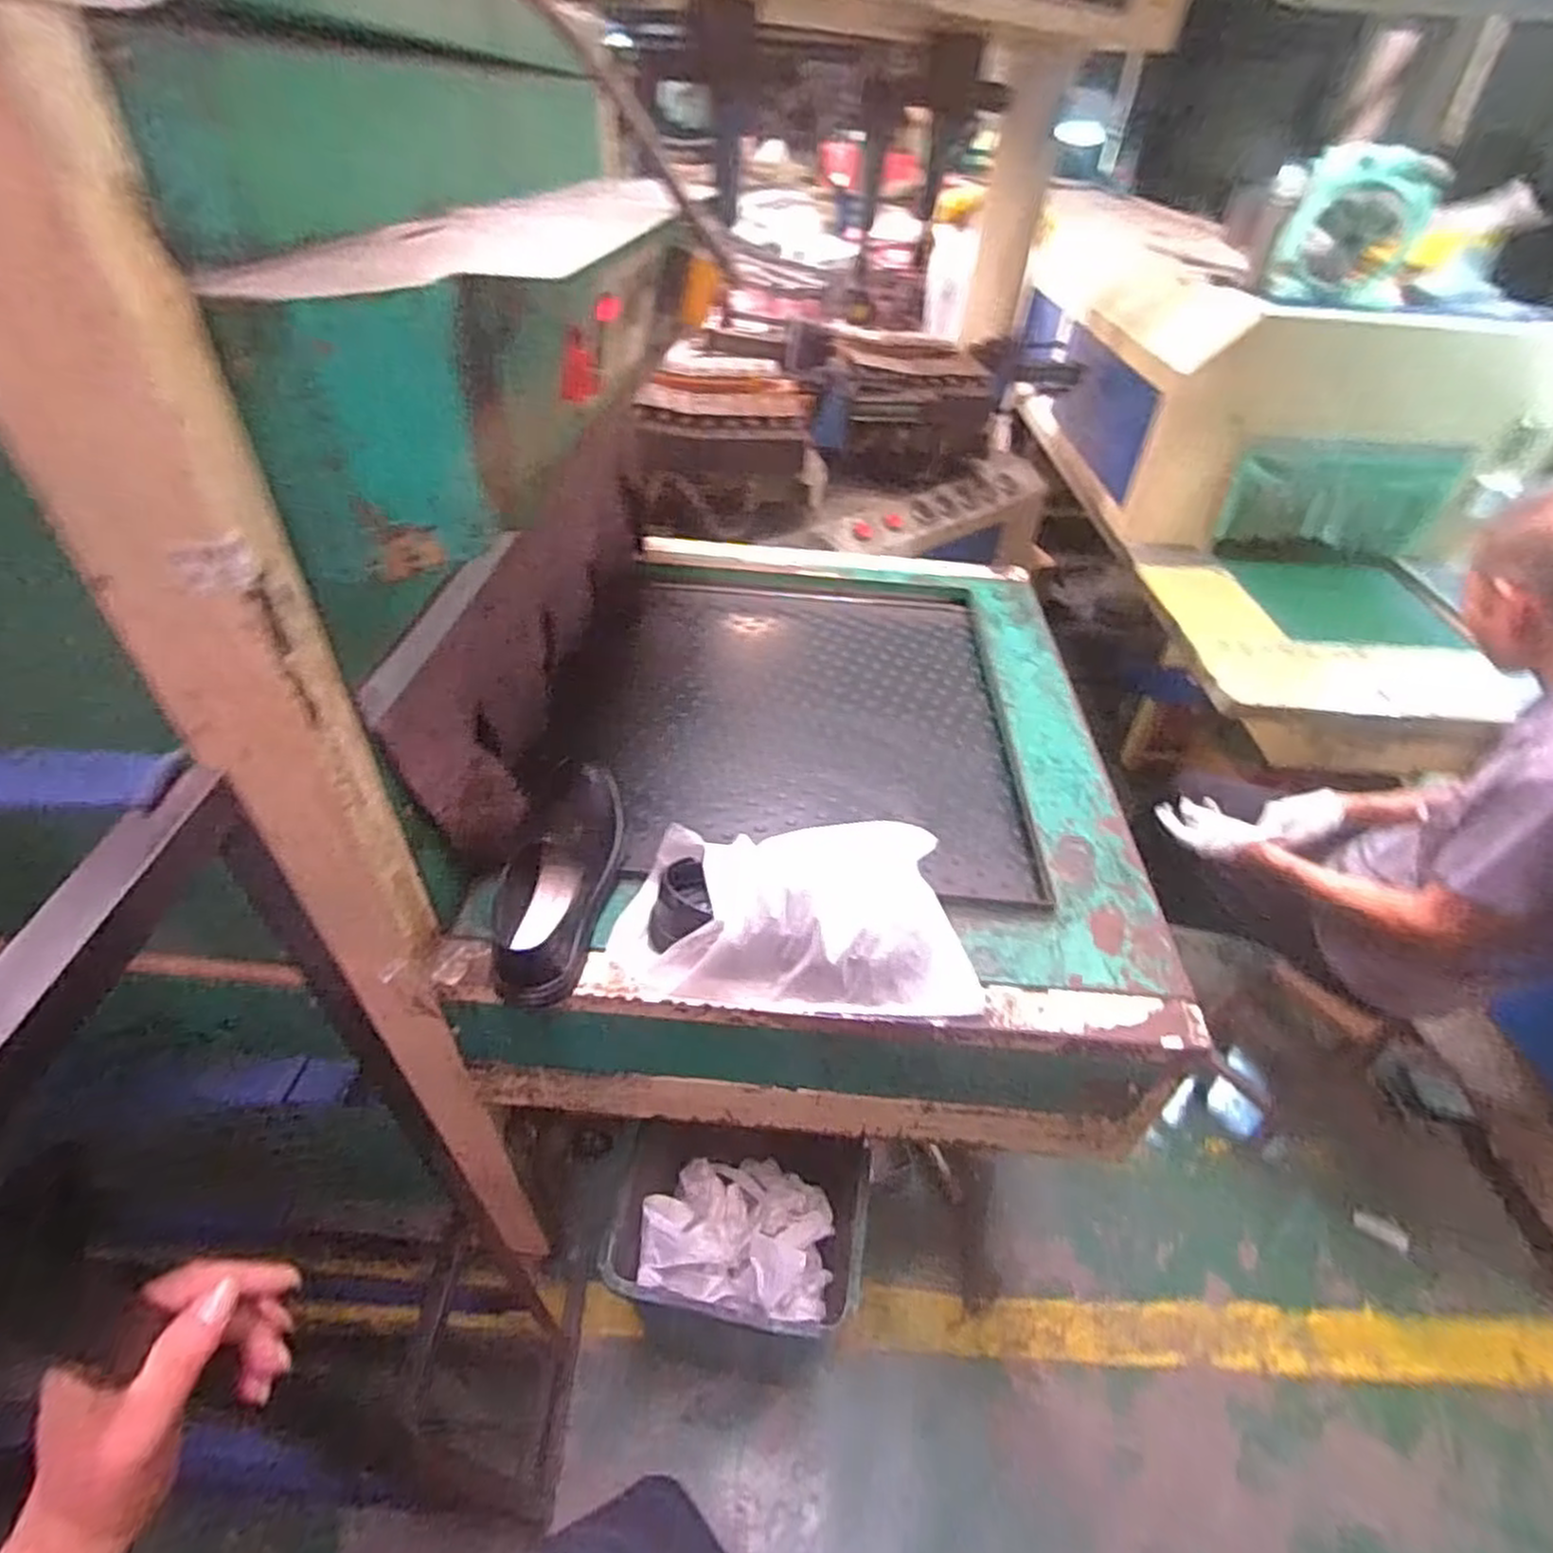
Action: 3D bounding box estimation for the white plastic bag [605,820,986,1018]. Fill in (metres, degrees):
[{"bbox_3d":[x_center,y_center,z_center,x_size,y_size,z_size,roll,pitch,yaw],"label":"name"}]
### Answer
[{"bbox_3d":[0.020,0.138,0.760,0.358,0.112,0.172,3,42,0],"label":"white plastic bag"}]

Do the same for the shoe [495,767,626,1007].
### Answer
[{"bbox_3d":[-0.220,0.096,0.773,0.093,0.083,0.260,7,54,4],"label":"shoe"}]

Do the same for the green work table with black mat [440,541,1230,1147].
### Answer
[{"bbox_3d":[0.072,-0.014,1.159,0.740,0.231,0.999,4,42,1],"label":"green work table with black mat"}]

